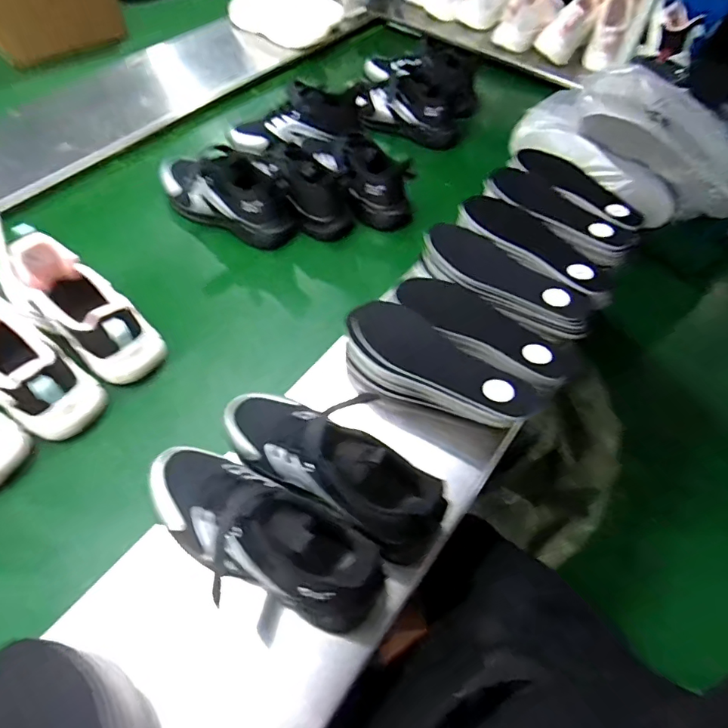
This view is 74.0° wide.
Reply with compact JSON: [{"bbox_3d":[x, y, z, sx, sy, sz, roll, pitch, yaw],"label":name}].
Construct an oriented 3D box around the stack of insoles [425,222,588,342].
[{"bbox_3d":[0.181,-0.113,0.629,0.232,0.037,0.081,39,62,21],"label":"stack of insoles"}]

